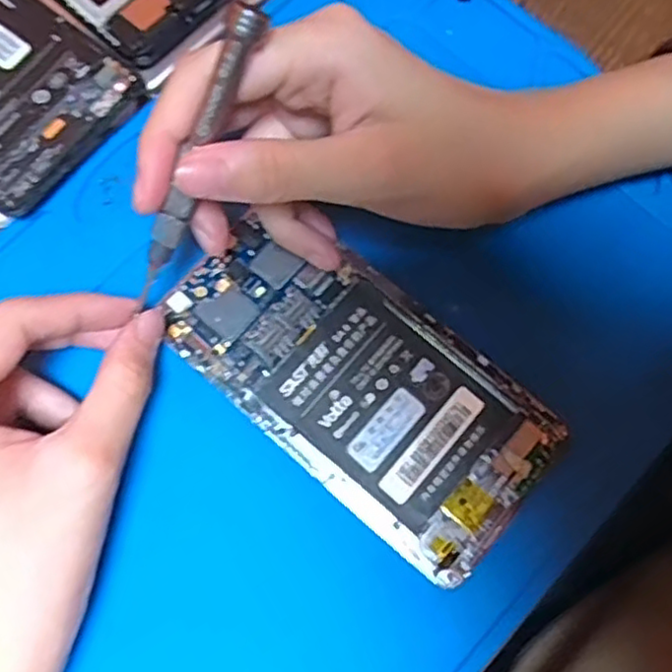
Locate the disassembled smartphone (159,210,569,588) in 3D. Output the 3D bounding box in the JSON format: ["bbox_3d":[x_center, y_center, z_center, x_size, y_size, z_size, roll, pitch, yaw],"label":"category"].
[{"bbox_3d":[0.008,0.015,0.243,0.137,0.004,0.069,40,79,8],"label":"disassembled smartphone"}]

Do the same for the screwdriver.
[{"bbox_3d":[-0.042,-0.050,0.204,0.008,0.005,0.097,36,122,7],"label":"screwdriver"}]

